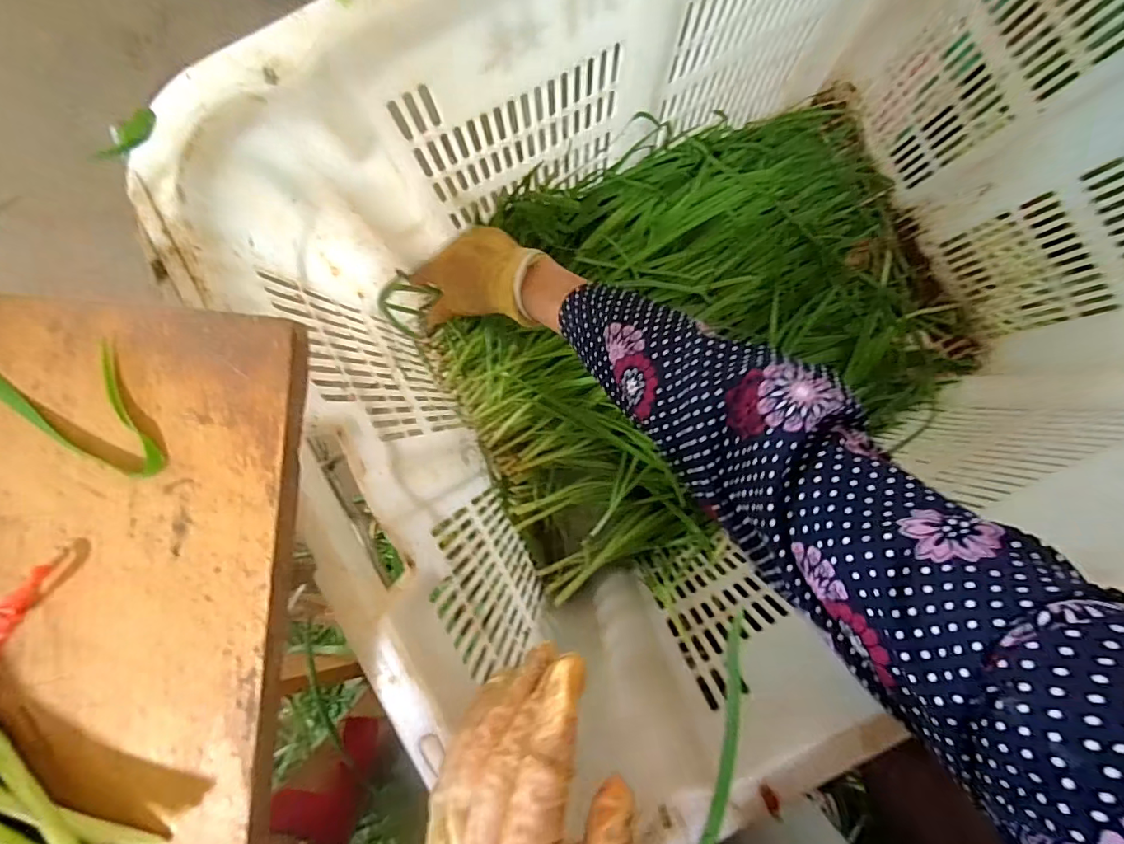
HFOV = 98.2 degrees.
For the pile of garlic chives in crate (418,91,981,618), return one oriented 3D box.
[{"bbox_3d":[0.162,-0.109,0.559,0.568,0.139,0.376,-27,86,-8],"label":"pile of garlic chives in crate"}]

